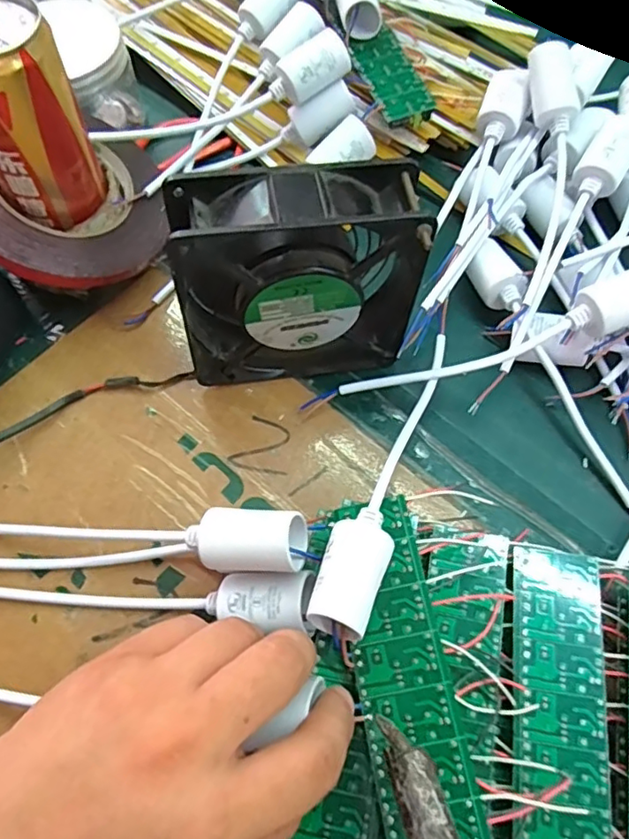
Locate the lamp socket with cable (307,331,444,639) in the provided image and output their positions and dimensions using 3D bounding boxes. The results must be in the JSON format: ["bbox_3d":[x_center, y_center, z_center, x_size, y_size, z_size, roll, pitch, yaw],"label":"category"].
[{"bbox_3d":[0.042,0.020,0.295,0.026,0.022,0.183,22,52,9],"label":"lamp socket with cable"}]

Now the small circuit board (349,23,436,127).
[{"bbox_3d":[0.051,-0.237,0.407,0.034,0.006,0.083,-20,66,-1],"label":"small circuit board"}]

